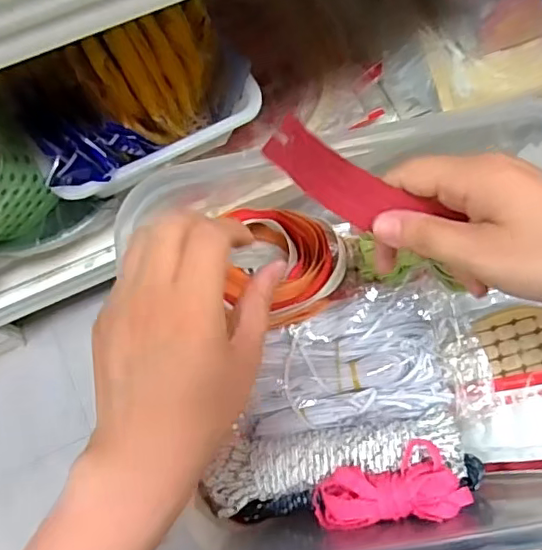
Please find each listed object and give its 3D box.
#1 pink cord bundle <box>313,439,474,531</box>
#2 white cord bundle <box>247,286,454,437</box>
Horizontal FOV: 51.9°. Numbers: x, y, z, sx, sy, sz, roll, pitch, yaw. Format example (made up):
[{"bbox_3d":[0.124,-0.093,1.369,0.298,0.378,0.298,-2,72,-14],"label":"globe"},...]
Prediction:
[{"bbox_3d":[0.069,0.127,0.334,0.088,0.017,0.041,-15,73,12],"label":"pink cord bundle"},{"bbox_3d":[0.048,0.059,0.384,0.129,0.028,0.084,-11,73,-3],"label":"white cord bundle"}]

